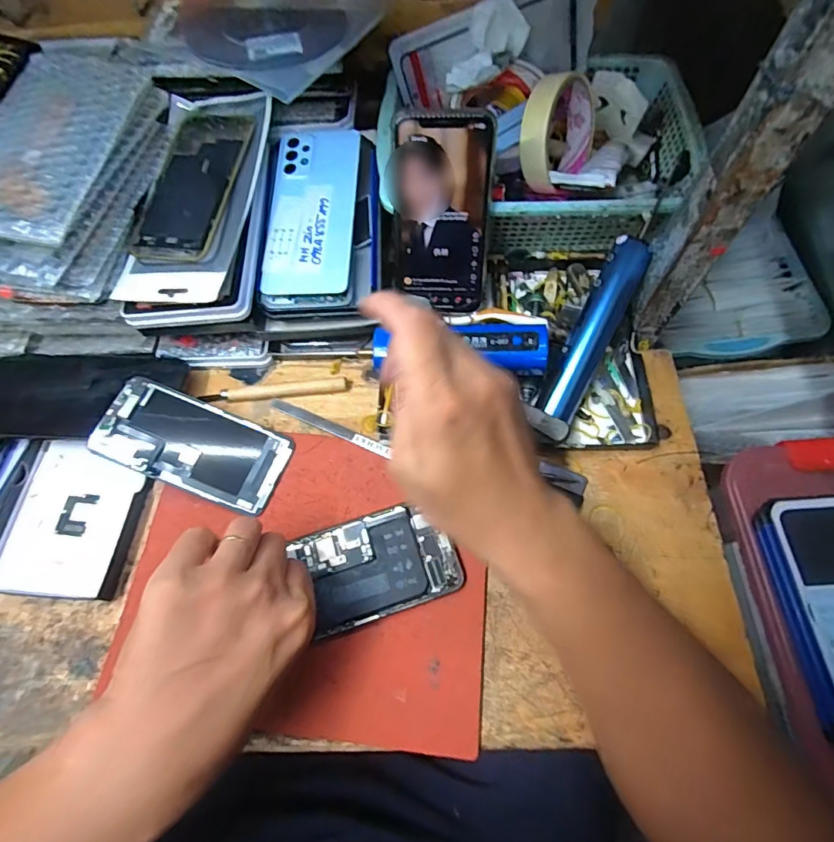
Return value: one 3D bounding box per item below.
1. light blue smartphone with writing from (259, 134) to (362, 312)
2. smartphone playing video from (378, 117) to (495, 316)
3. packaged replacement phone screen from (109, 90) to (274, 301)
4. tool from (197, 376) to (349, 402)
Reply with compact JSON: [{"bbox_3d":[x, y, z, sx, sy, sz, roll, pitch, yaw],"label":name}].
[{"bbox_3d":[-0.087,-0.169,0.390,0.074,0.007,0.162,2,78,4],"label":"light blue smartphone with writing"},{"bbox_3d":[0.014,-0.163,0.381,0.086,0.145,0.013,4,34,3],"label":"smartphone playing video"},{"bbox_3d":[-0.175,-0.183,0.378,0.085,0.021,0.194,6,75,7],"label":"packaged replacement phone screen"},{"bbox_3d":[-0.122,-0.027,0.402,0.124,0.008,0.015,-5,68,-1],"label":"tool"}]

